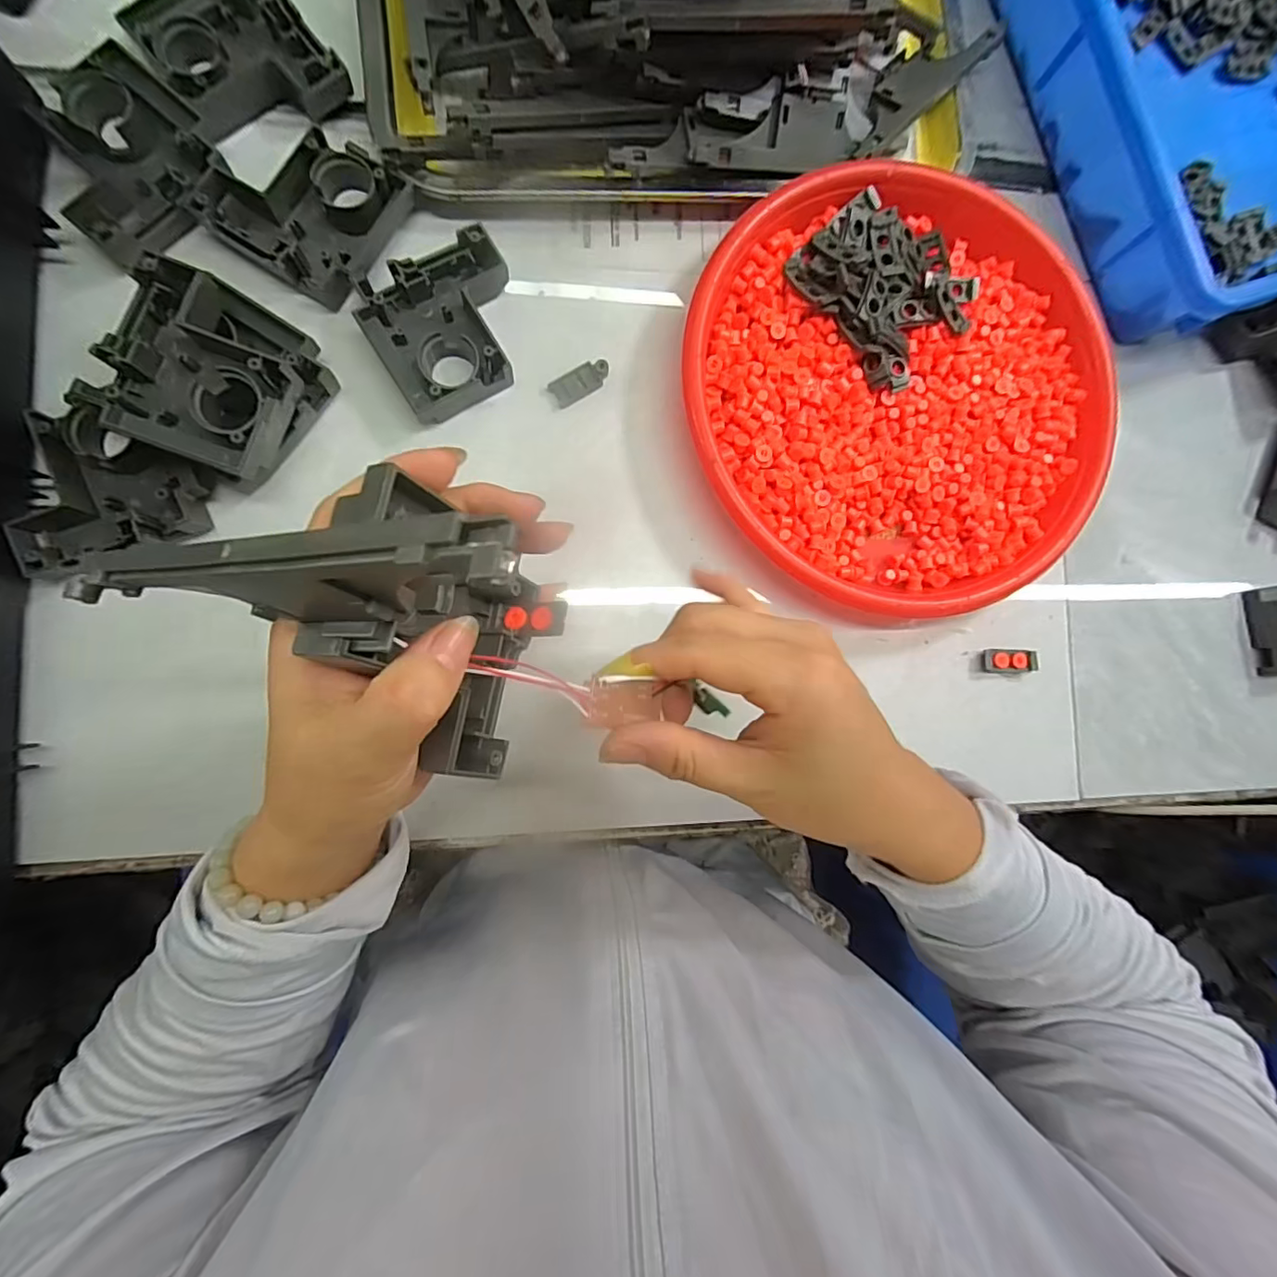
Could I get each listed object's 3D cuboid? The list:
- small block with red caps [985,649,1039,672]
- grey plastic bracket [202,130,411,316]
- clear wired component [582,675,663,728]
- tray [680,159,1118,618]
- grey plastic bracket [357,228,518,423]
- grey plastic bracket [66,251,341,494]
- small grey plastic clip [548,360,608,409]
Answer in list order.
[{"bbox_3d":[0.228,0.013,0.337,0.034,0.007,0.013,3,88,-7],"label":"small block with red caps"},{"bbox_3d":[-0.168,-0.223,0.287,0.076,0.020,0.074,31,85,-6],"label":"grey plastic bracket"},{"bbox_3d":[-0.005,0.022,0.190,0.027,0.007,0.017,2,88,-7],"label":"clear wired component"},{"bbox_3d":[0.153,-0.141,0.322,0.237,0.034,0.244,0,88,-7],"label":"tray"},{"bbox_3d":[-0.100,-0.164,0.294,0.079,0.022,0.078,-29,92,-7],"label":"grey plastic bracket"},{"bbox_3d":[-0.201,-0.125,0.268,0.077,0.044,0.086,19,86,-6],"label":"grey plastic bracket"},{"bbox_3d":[-0.033,-0.146,0.312,0.034,0.005,0.016,-33,93,-7],"label":"small grey plastic clip"}]

